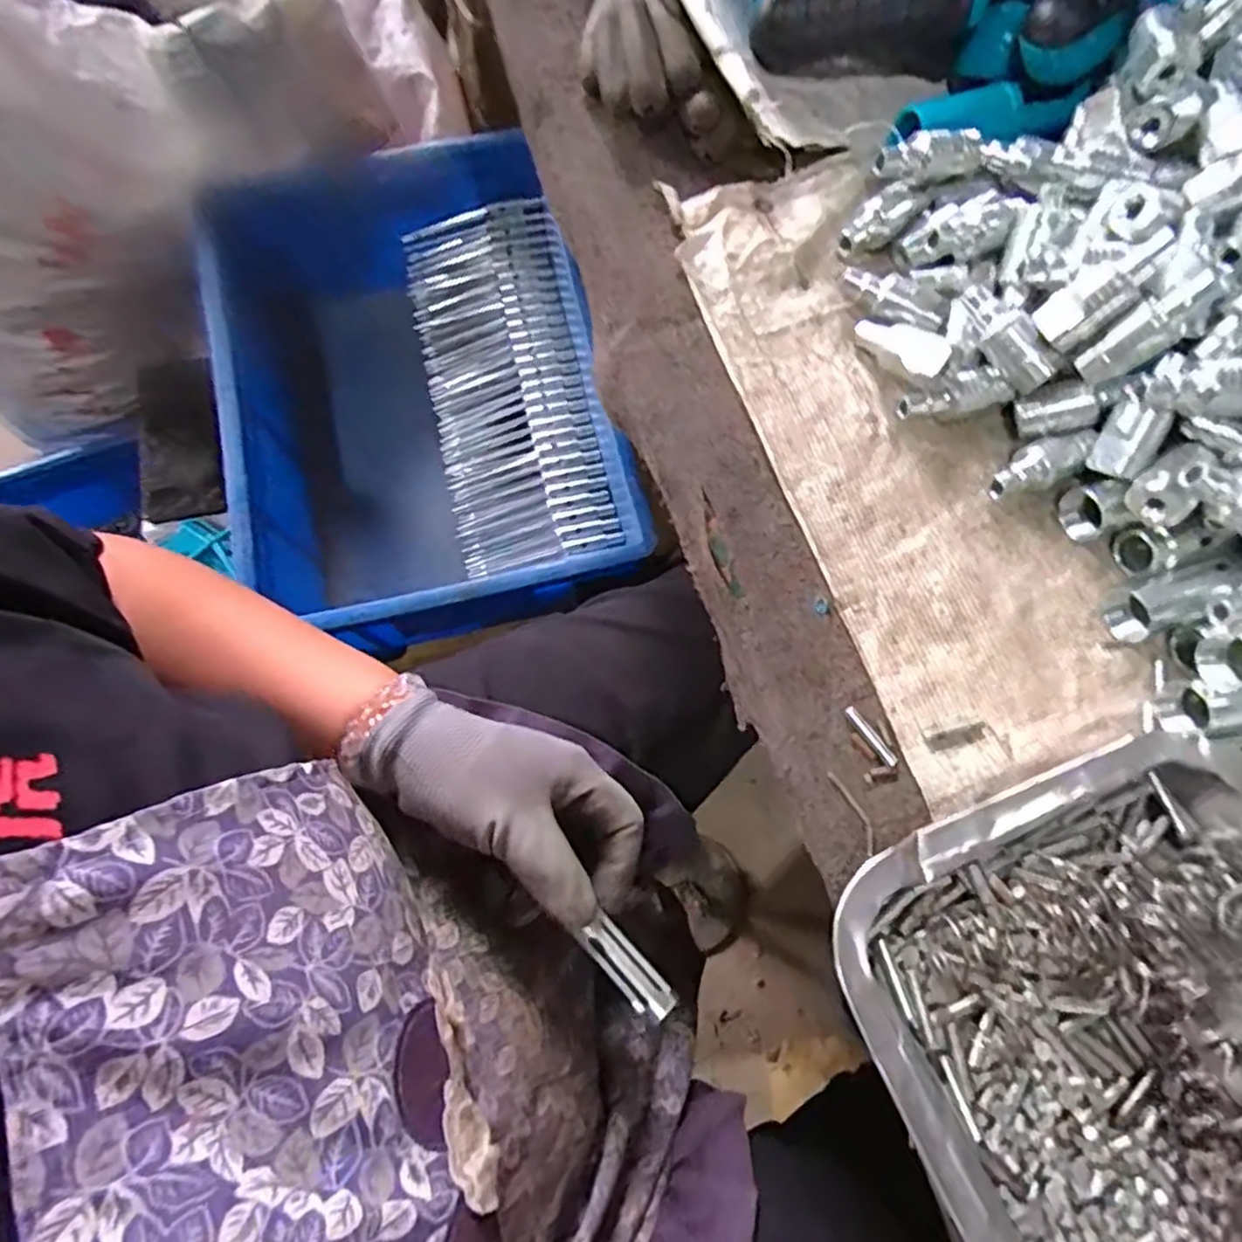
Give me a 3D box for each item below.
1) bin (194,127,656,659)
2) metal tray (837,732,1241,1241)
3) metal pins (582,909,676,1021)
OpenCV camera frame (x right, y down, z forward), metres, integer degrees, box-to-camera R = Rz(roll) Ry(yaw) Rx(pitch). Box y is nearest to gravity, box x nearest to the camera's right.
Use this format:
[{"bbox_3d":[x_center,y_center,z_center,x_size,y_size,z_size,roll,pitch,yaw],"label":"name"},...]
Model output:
[{"bbox_3d":[-0.160,-0.186,0.579,0.280,0.114,0.404,-14,77,-5],"label":"bin"},{"bbox_3d":[0.200,0.170,0.249,0.187,0.038,0.230,-25,78,-7],"label":"metal tray"},{"bbox_3d":[0.003,0.165,0.328,0.018,0.008,0.051,-44,77,-11],"label":"metal pins"}]

